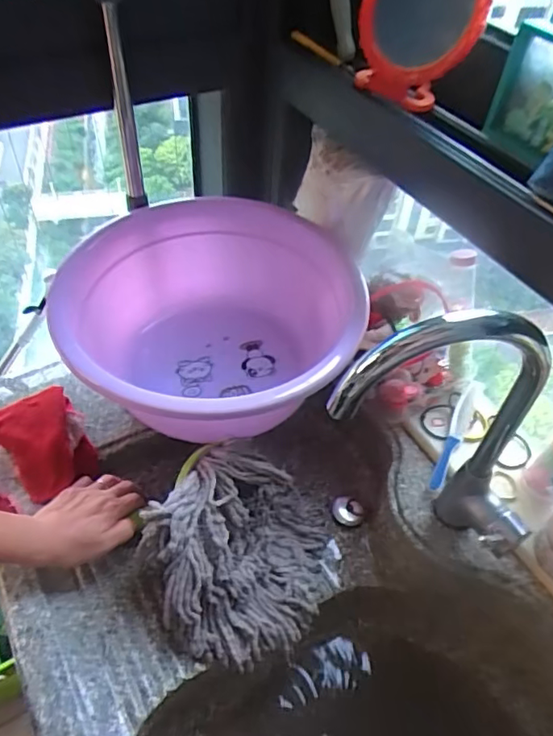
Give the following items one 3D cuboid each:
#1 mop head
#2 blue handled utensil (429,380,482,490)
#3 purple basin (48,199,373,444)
[{"bbox_3d":[-0.035,0.204,0.643,0.183,0.174,0.233,10,49,4],"label":"mop head"},{"bbox_3d":[0.240,0.085,0.748,0.019,0.028,0.183,23,51,15],"label":"blue handled utensil"},{"bbox_3d":[-0.110,-0.059,0.765,0.373,0.169,0.374,2,49,-3],"label":"purple basin"}]

